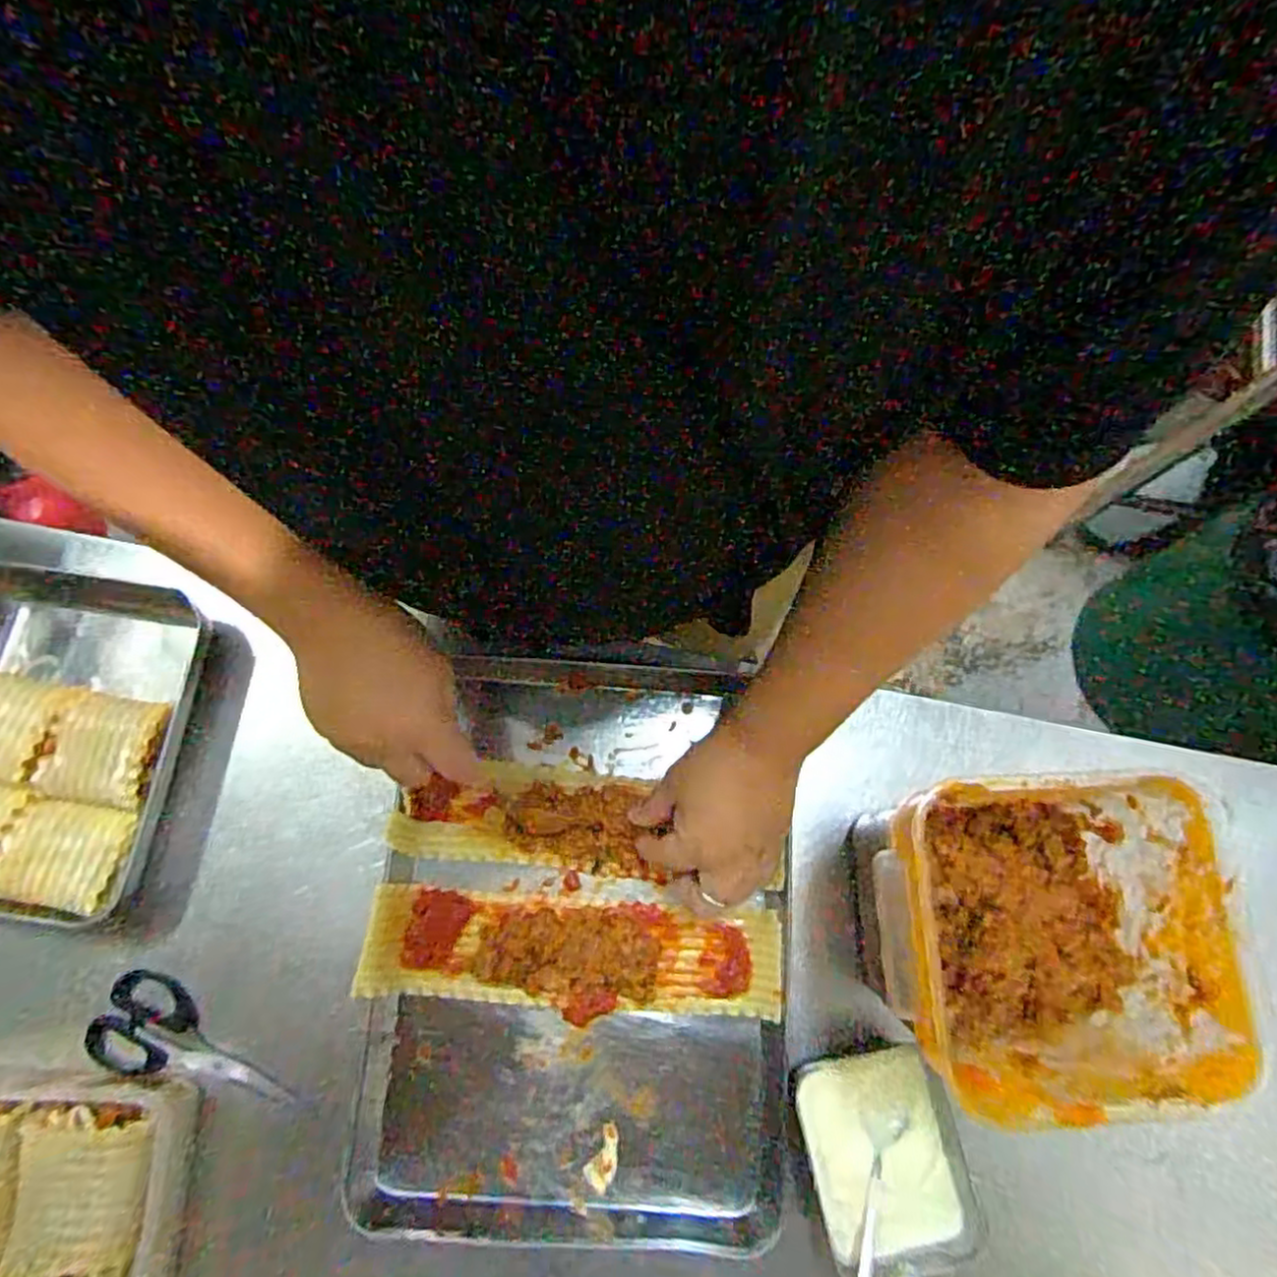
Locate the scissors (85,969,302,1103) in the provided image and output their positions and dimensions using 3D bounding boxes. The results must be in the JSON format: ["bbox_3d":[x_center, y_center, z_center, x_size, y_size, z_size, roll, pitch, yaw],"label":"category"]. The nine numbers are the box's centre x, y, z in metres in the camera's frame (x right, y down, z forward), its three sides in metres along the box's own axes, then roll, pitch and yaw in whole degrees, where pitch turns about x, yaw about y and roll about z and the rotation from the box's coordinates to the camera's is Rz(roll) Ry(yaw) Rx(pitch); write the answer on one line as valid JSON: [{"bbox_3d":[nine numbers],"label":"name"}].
[{"bbox_3d":[-0.326,0.305,0.516,0.152,0.009,0.059,38,62,7],"label":"scissors"}]

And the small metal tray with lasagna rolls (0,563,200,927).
[{"bbox_3d":[-0.461,0.078,0.563,0.184,0.057,0.255,5,77,0],"label":"small metal tray with lasagna rolls"}]

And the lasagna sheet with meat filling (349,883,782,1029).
[{"bbox_3d":[-0.047,0.238,0.533,0.302,0.032,0.081,4,77,0],"label":"lasagna sheet with meat filling"}]

